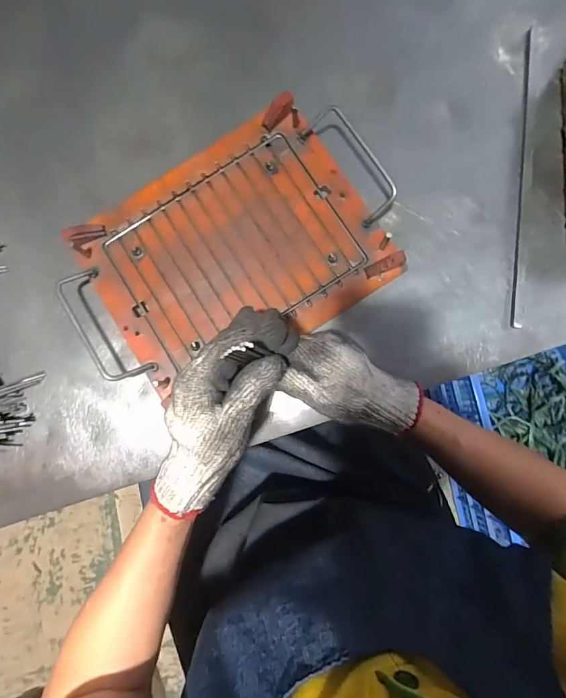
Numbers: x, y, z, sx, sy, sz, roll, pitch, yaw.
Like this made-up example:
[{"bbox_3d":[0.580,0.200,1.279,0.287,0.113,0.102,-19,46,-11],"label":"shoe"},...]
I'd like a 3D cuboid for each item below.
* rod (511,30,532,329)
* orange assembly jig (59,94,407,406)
[{"bbox_3d":[0.278,-0.205,0.446,0.008,0.006,0.371,6,83,5],"label":"rod"},{"bbox_3d":[-0.057,-0.112,0.429,0.364,0.034,0.236,-31,81,0],"label":"orange assembly jig"}]

